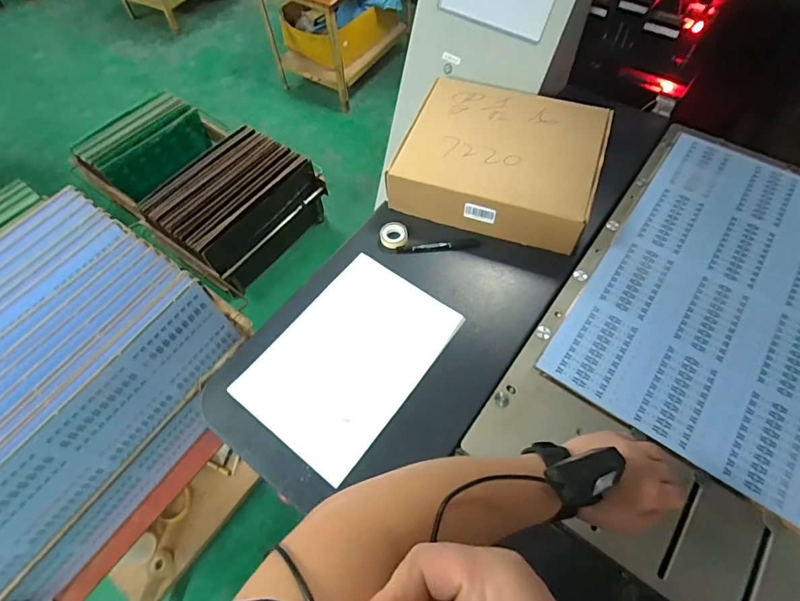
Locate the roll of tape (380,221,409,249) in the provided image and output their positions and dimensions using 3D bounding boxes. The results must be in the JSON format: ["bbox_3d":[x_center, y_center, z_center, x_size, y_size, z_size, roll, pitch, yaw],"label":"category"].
[{"bbox_3d":[-0.010,-0.110,0.725,0.046,0.017,0.044,-1,60,2],"label":"roll of tape"}]

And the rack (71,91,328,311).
[{"bbox_3d":[-0.753,-0.450,1.677,0.800,0.256,0.570,35,67,21],"label":"rack"}]

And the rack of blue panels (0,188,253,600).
[{"bbox_3d":[-0.592,0.169,0.722,0.372,0.314,0.578,32,66,19],"label":"rack of blue panels"}]

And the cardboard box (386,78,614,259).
[{"bbox_3d":[0.174,-0.247,0.744,0.313,0.078,0.279,19,62,13],"label":"cardboard box"}]

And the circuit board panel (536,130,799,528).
[{"bbox_3d":[0.498,-0.032,0.655,0.333,0.007,0.582,32,66,19],"label":"circuit board panel"}]

